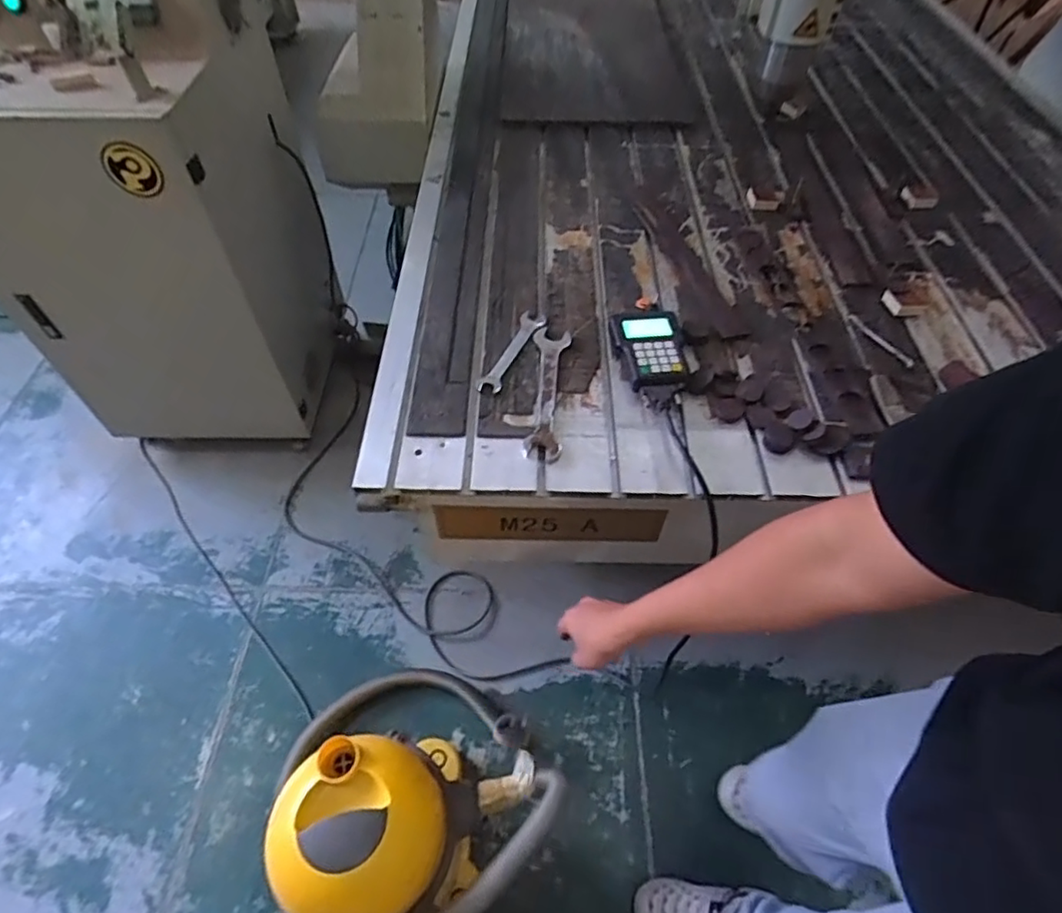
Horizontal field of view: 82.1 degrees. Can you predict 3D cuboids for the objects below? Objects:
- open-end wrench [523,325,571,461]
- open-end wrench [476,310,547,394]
[{"bbox_3d":[0.027,-0.104,0.906,0.055,0.017,0.251,4,53,2],"label":"open-end wrench"},{"bbox_3d":[-0.029,-0.168,0.957,0.041,0.012,0.175,21,55,14],"label":"open-end wrench"}]

